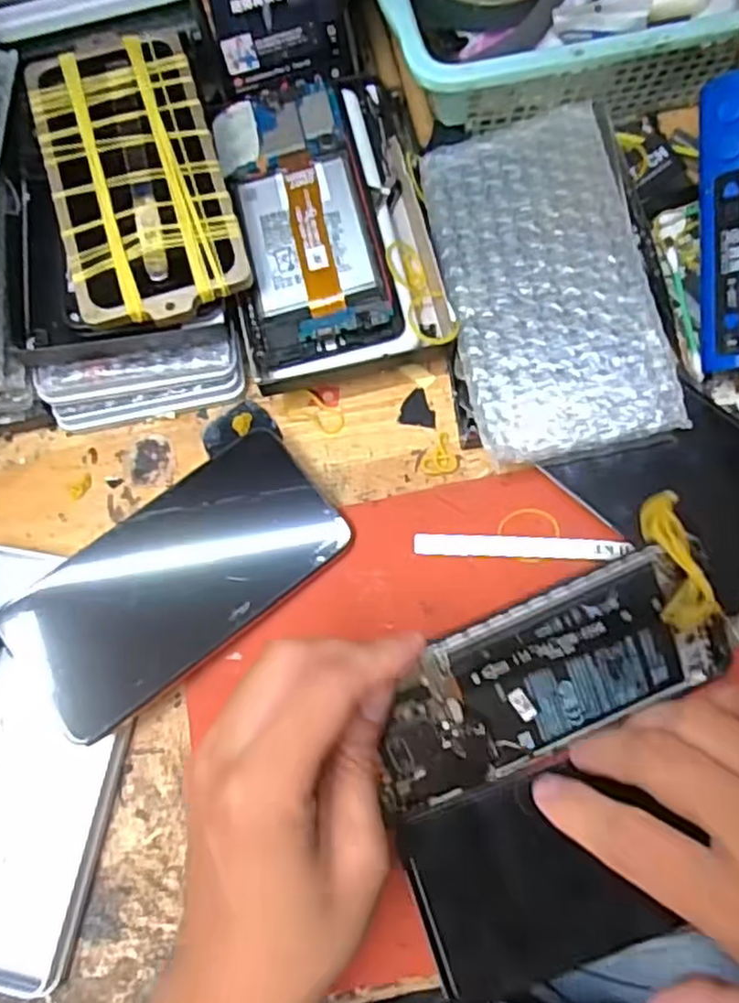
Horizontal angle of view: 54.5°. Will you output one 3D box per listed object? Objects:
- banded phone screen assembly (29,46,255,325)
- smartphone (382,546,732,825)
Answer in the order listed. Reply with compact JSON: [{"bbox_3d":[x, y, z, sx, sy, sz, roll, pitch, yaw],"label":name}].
[{"bbox_3d":[-0.111,-0.156,0.340,0.078,0.007,0.147,-16,77,-4],"label":"banded phone screen assembly"},{"bbox_3d":[0.073,0.074,0.295,0.152,0.008,0.075,-25,111,-2],"label":"smartphone"}]

